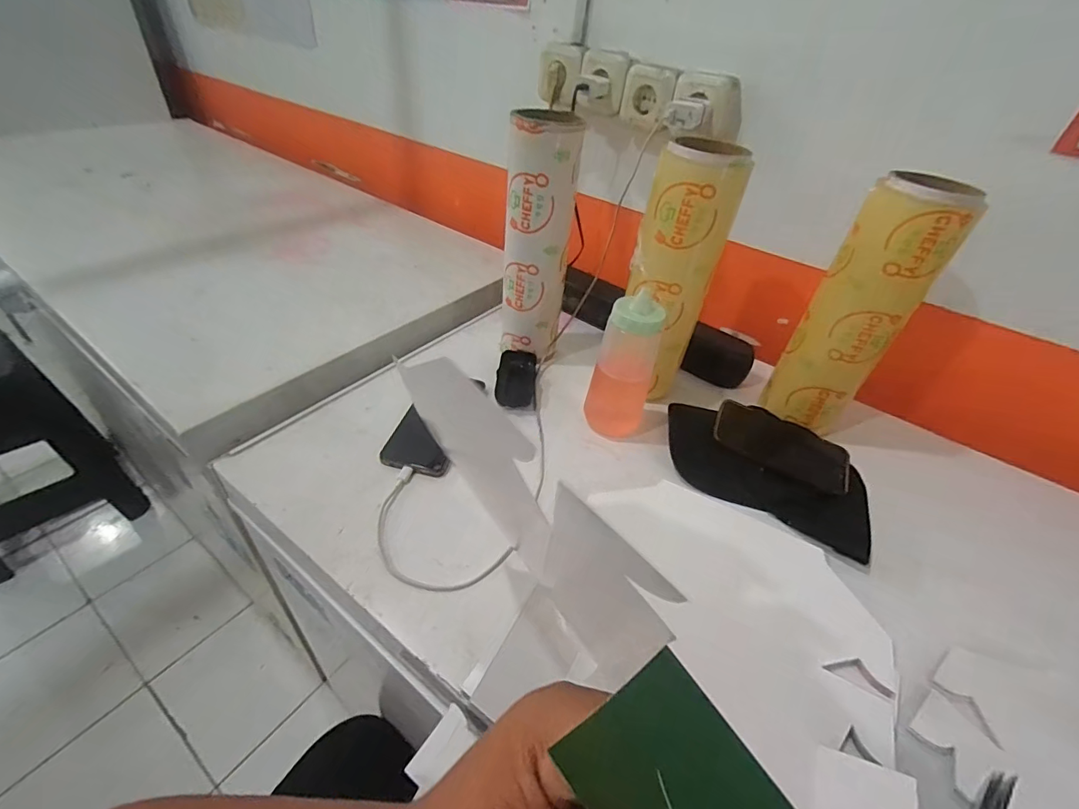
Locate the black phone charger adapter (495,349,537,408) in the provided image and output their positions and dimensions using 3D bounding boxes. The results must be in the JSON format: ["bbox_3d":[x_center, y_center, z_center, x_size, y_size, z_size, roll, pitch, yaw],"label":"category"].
[{"bbox_3d":[-0.032,-0.035,0.639,0.050,0.017,0.104,6,42,-1],"label":"black phone charger adapter"}]

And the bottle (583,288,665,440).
[{"bbox_3d":[0.101,-0.038,0.546,0.060,0.173,0.062,31,48,24],"label":"bottle"}]

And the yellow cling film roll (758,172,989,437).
[{"bbox_3d":[0.367,-0.103,0.538,0.100,0.284,0.073,31,46,24],"label":"yellow cling film roll"}]

